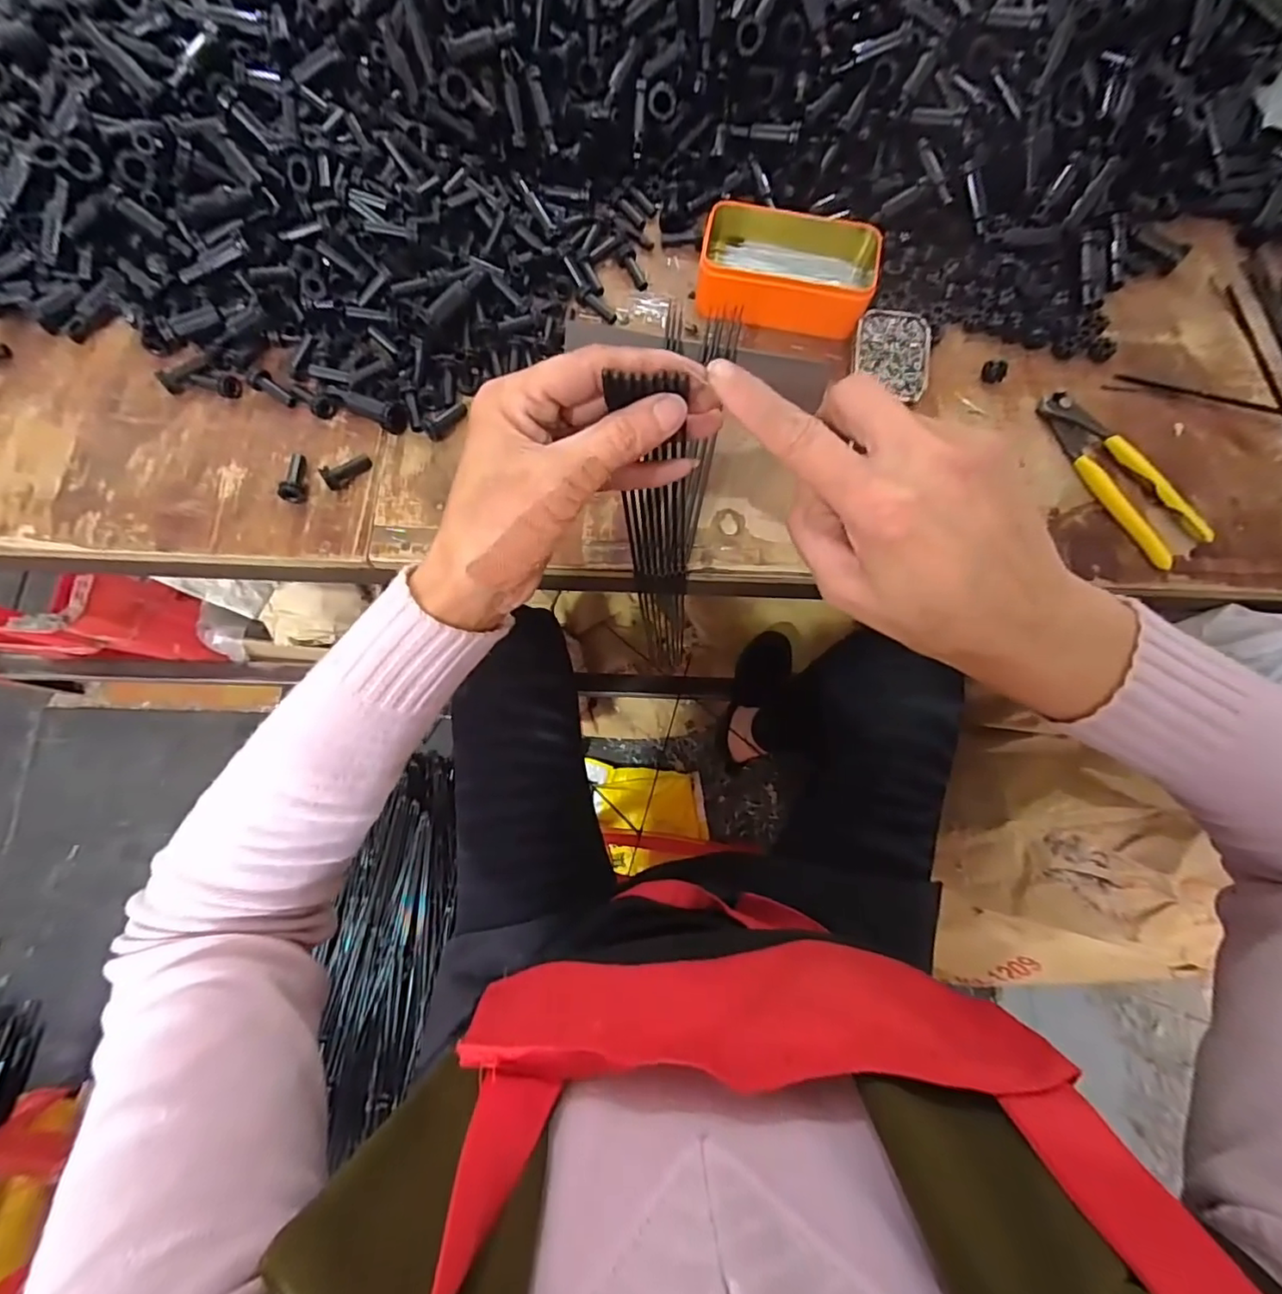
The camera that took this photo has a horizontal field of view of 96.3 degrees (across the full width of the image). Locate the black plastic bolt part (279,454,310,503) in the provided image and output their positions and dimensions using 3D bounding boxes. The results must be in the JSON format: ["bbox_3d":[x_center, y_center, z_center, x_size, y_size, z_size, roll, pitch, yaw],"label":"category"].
[{"bbox_3d":[-0.267,-0.132,0.444,0.017,0.016,0.043,-5,66,-2],"label":"black plastic bolt part"}]

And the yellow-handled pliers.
[{"bbox_3d":[0.385,-0.141,0.462,0.045,0.020,0.161,-28,78,-10],"label":"yellow-handled pliers"}]

